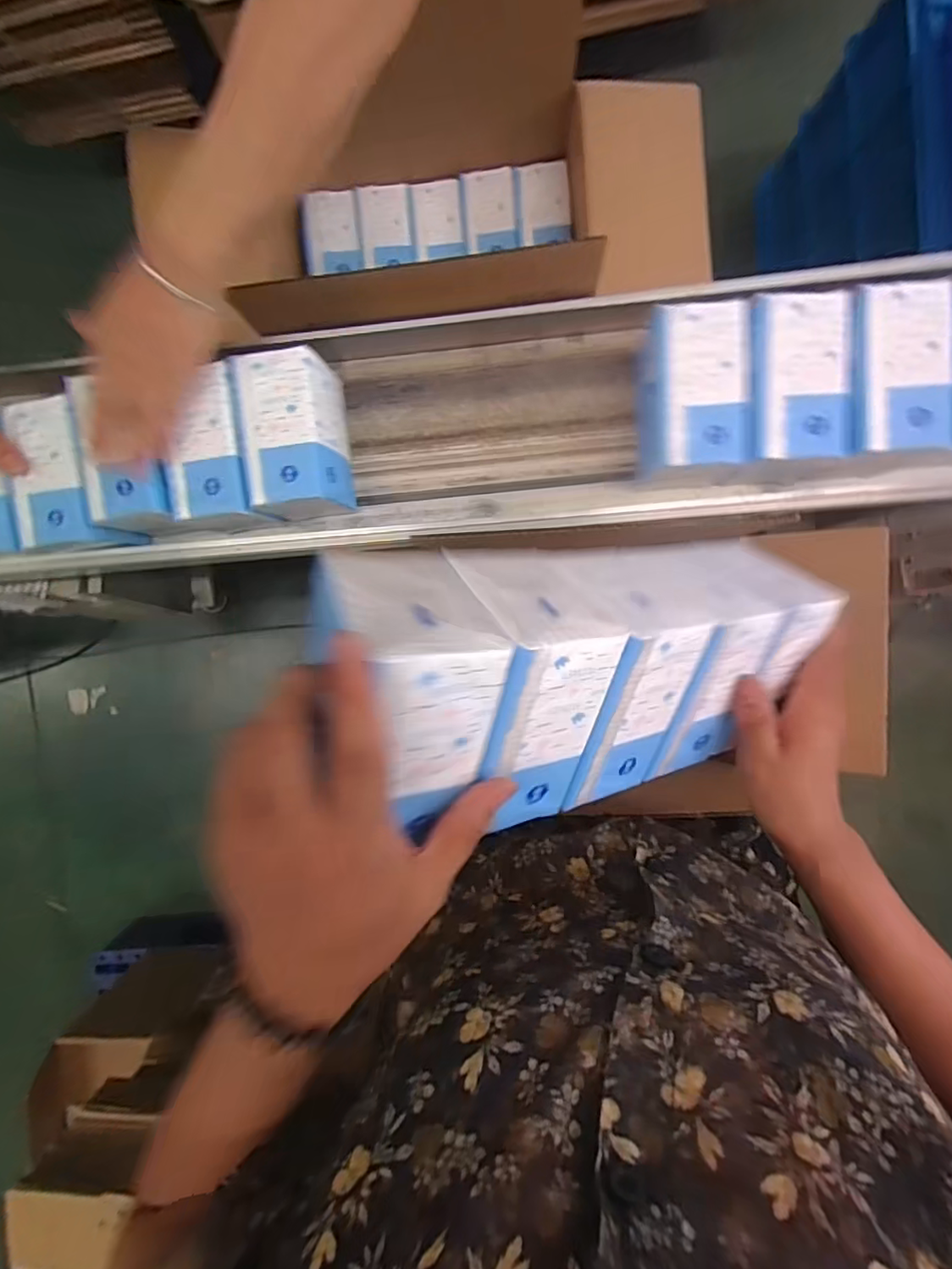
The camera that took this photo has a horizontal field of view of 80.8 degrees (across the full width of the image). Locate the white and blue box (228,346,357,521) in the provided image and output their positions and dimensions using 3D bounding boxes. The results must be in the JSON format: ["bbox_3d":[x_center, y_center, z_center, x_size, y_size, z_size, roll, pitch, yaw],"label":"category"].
[{"bbox_3d":[-0.152,-0.165,0.482,0.069,0.077,0.123,-7,92,6],"label":"white and blue box"}]

